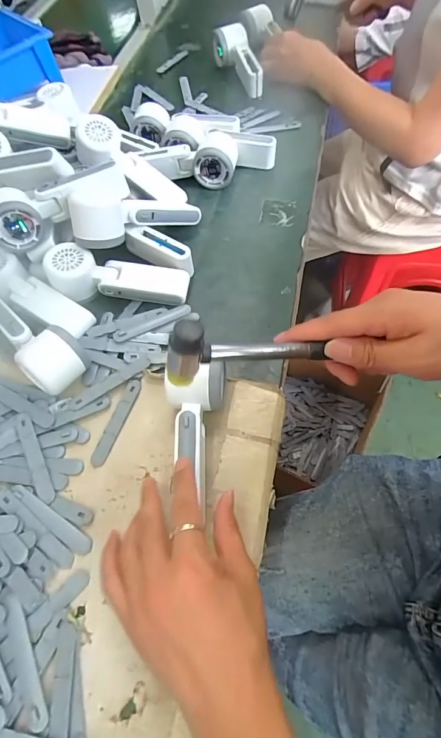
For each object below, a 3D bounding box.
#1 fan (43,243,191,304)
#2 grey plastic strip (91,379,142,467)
[{"bbox_3d":[-0.123,-0.113,0.469,0.167,0.048,0.055,1,60,3],"label":"fan"},{"bbox_3d":[-0.108,0.053,0.402,0.015,0.006,0.095,17,62,12],"label":"grey plastic strip"}]

